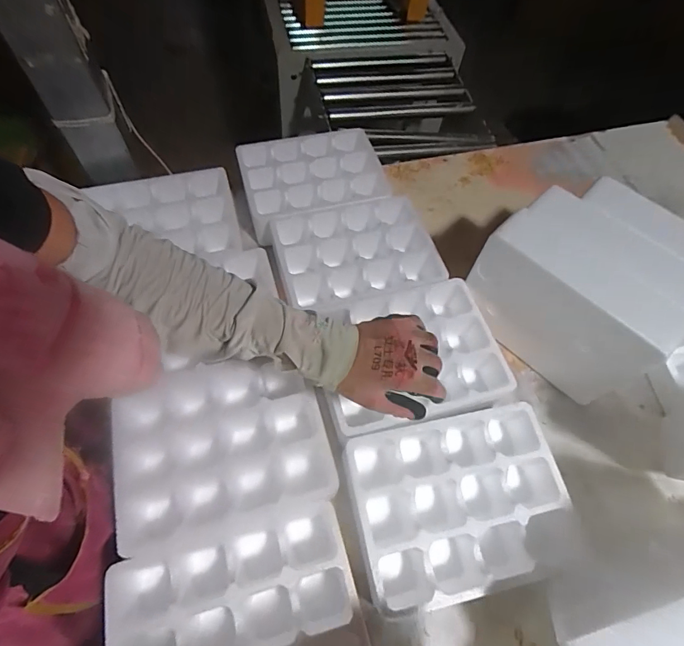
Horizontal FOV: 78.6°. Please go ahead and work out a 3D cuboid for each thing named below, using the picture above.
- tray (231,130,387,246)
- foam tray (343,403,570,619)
[{"bbox_3d":[-0.053,-0.260,0.743,0.239,0.041,0.184,-15,63,-11],"label":"tray"},{"bbox_3d":[0.138,0.214,0.507,0.248,0.082,0.183,-11,62,-9],"label":"foam tray"}]

